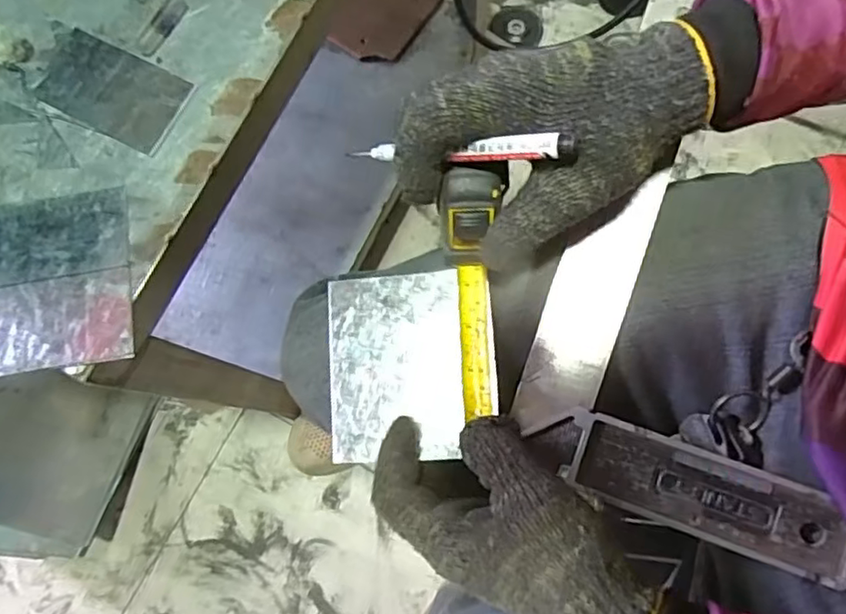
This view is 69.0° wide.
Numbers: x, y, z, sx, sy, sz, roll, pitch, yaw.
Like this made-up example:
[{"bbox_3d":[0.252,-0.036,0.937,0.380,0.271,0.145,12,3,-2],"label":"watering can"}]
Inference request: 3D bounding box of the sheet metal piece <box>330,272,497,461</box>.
[{"bbox_3d":[-0.007,0.033,0.363,0.098,0.007,0.108,-5,77,11],"label":"sheet metal piece"}]

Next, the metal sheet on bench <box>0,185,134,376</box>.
[{"bbox_3d":[-0.228,-0.017,0.376,0.097,0.005,0.109,-9,78,1],"label":"metal sheet on bench"}]

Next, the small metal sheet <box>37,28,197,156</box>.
[{"bbox_3d":[-0.203,-0.143,0.405,0.093,0.004,0.054,26,82,5],"label":"small metal sheet"}]

